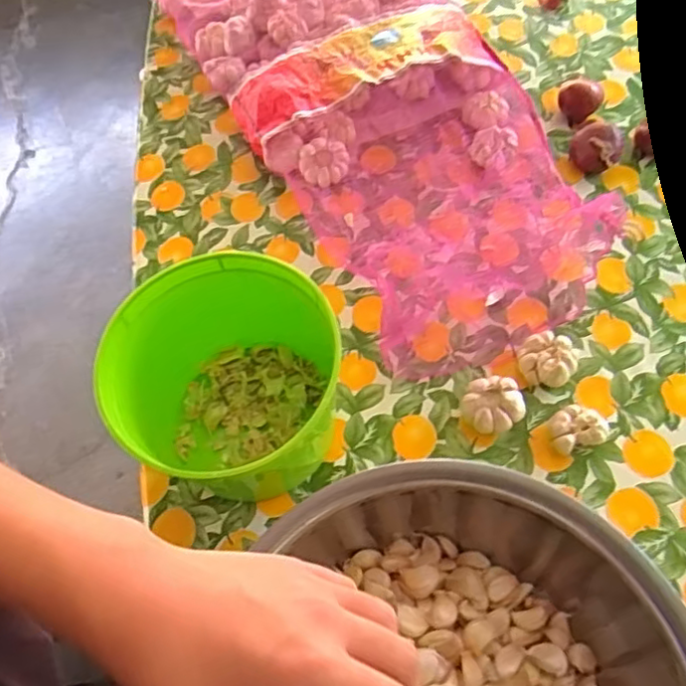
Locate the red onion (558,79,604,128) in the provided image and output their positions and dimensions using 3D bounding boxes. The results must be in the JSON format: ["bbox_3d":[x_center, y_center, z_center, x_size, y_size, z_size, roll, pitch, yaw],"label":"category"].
[{"bbox_3d":[0.315,-0.322,0.851,0.056,0.050,0.048,20,65,14],"label":"red onion"}]

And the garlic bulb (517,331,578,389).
[{"bbox_3d":[0.218,0.021,0.683,0.056,0.039,0.055,-2,62,3],"label":"garlic bulb"}]

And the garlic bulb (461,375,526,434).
[{"bbox_3d":[0.153,0.066,0.665,0.058,0.039,0.056,-2,62,3],"label":"garlic bulb"}]

